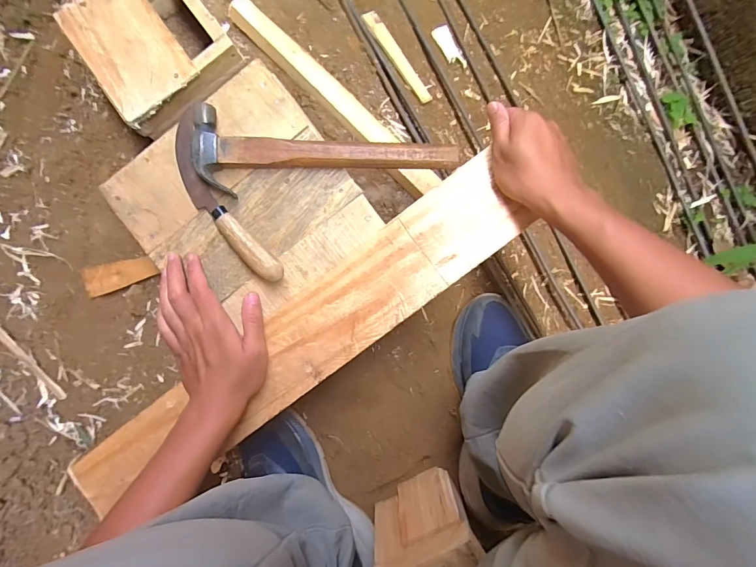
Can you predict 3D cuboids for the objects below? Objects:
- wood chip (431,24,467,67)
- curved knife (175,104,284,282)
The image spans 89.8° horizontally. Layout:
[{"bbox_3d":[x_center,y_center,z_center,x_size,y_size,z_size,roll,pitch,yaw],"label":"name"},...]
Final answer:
[{"bbox_3d":[0.111,-0.364,0.583,0.030,0.004,0.069,-29,90,-3],"label":"wood chip"},{"bbox_3d":[-0.171,-0.087,0.405,0.048,0.027,0.204,-30,93,-1],"label":"curved knife"}]

